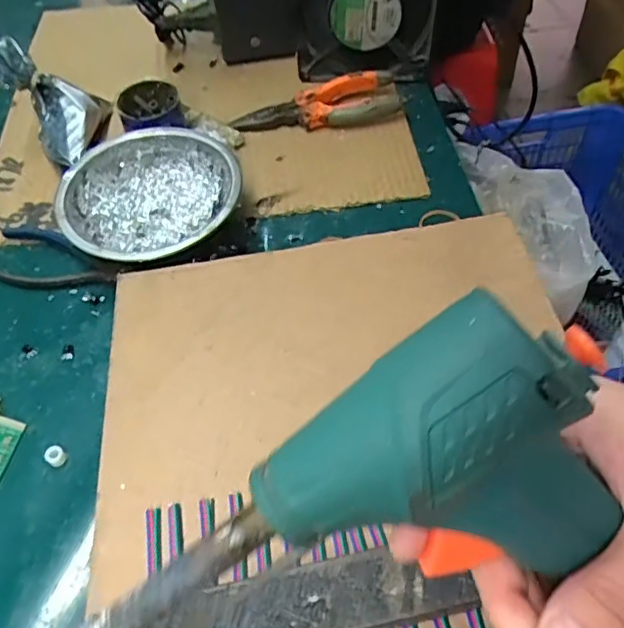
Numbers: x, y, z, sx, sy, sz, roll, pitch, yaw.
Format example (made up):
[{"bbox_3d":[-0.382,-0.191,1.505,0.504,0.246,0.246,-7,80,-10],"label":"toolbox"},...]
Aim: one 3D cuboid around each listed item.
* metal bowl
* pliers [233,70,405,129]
[{"bbox_3d":[-0.115,-0.079,0.432,0.125,0.042,0.119,-1,51,2],"label":"metal bowl"},{"bbox_3d":[0.005,-0.181,0.514,0.141,0.033,0.038,-11,51,-8],"label":"pliers"}]

